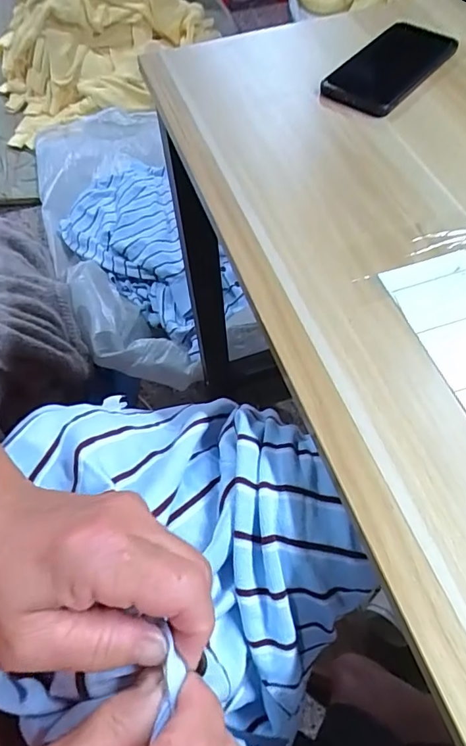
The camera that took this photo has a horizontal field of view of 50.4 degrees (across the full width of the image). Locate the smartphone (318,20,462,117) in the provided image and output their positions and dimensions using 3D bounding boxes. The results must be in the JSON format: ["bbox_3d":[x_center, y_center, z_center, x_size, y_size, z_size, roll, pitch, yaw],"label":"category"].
[{"bbox_3d":[0.169,-0.331,0.527,0.080,0.015,0.162,35,67,21],"label":"smartphone"}]

